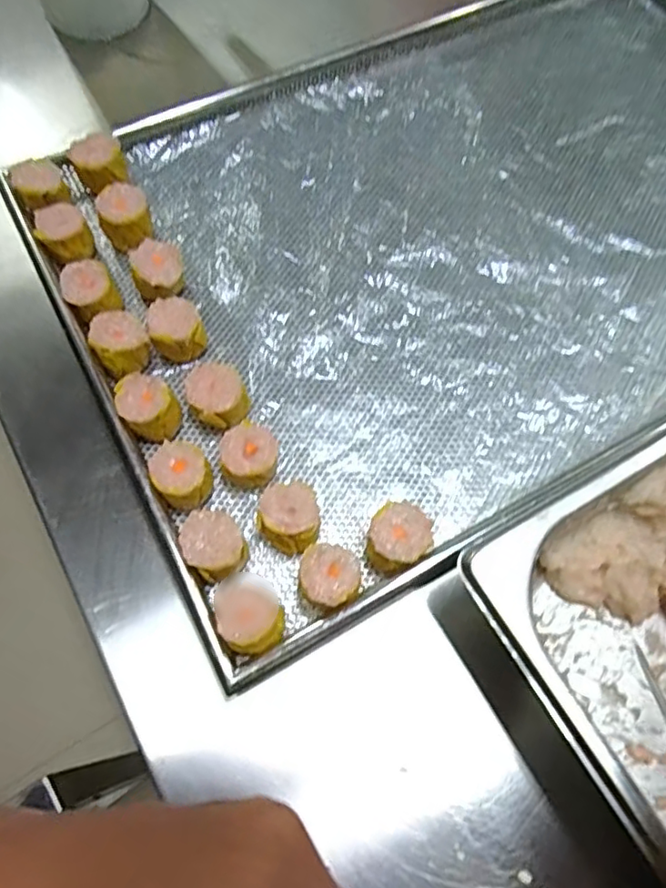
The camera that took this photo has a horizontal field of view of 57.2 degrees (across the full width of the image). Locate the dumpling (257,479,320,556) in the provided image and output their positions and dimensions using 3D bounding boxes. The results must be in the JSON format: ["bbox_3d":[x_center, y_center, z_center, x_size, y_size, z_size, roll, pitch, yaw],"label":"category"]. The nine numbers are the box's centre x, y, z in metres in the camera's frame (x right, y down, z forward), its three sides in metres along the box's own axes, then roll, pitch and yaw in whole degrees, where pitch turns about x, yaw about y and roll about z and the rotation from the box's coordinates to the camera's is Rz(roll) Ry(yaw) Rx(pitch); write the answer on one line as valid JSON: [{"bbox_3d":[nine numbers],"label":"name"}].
[{"bbox_3d":[-0.026,0.044,0.370,0.036,0.033,0.040,10,67,2],"label":"dumpling"}]

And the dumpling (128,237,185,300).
[{"bbox_3d":[-0.121,-0.119,0.429,0.034,0.031,0.040,-14,68,-8],"label":"dumpling"}]

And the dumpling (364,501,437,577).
[{"bbox_3d":[0.037,0.060,0.362,0.035,0.036,0.041,39,71,13],"label":"dumpling"}]

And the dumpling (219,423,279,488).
[{"bbox_3d":[-0.052,0.009,0.386,0.034,0.030,0.037,-5,67,-4],"label":"dumpling"}]

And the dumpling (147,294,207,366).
[{"bbox_3d":[-0.106,-0.076,0.413,0.033,0.029,0.038,-26,70,-12],"label":"dumpling"}]

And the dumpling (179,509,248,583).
[{"bbox_3d":[-0.069,0.062,0.362,0.034,0.036,0.041,-26,70,-12],"label":"dumpling"}]

